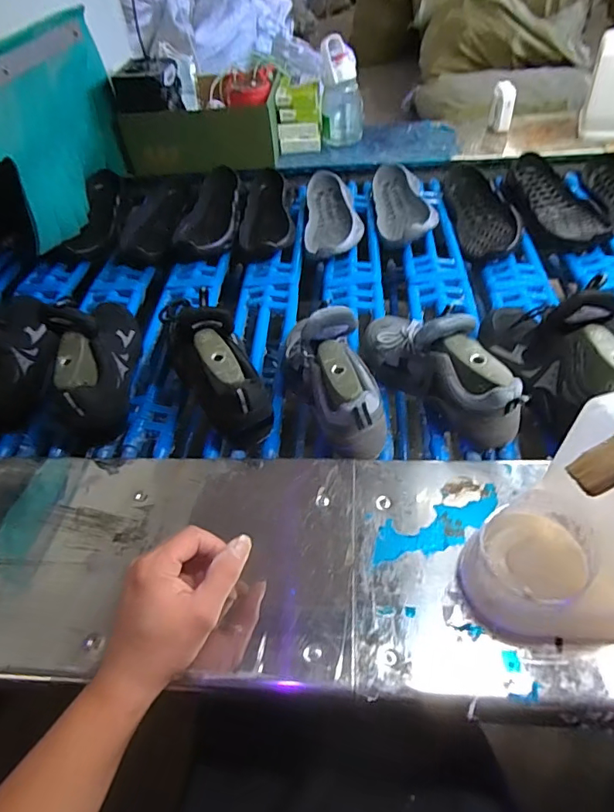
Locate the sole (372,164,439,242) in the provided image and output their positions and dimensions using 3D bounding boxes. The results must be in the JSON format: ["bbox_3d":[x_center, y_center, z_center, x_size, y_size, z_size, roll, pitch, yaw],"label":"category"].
[{"bbox_3d":[0.185,-0.386,0.920,0.102,0.040,0.273,-3,48,3],"label":"sole"}]

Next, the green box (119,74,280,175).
[{"bbox_3d":[-0.228,-0.600,1.075,0.321,0.138,0.142,0,48,6],"label":"green box"}]

